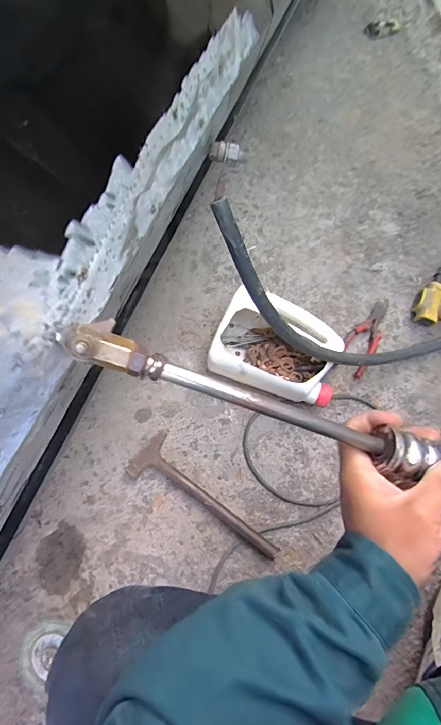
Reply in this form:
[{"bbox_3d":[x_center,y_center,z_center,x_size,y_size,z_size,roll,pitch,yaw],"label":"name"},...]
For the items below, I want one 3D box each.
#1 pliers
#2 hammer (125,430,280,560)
[{"bbox_3d":[0.292,-0.056,0.742,0.056,0.033,0.176,32,77,10],"label":"pliers"},{"bbox_3d":[-0.024,0.240,0.660,0.289,0.024,0.085,35,77,10],"label":"hammer"}]

